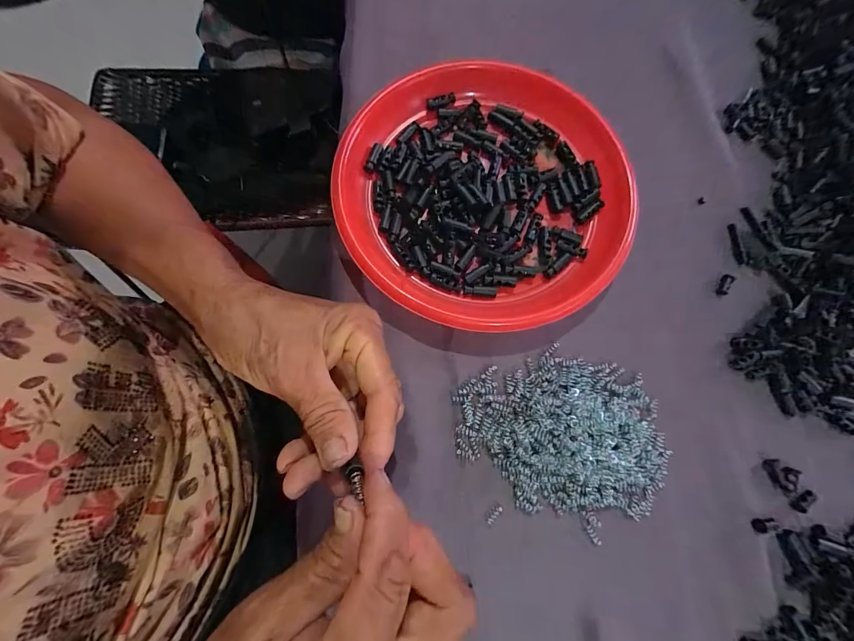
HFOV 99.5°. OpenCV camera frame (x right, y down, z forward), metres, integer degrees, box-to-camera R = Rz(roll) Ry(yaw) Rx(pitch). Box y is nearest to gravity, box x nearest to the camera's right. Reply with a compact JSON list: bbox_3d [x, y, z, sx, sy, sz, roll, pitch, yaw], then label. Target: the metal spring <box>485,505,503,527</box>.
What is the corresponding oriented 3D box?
[{"bbox_3d":[0.044,0.129,0.240,0.005,0.004,0.015,42,78,9],"label":"metal spring"}]

